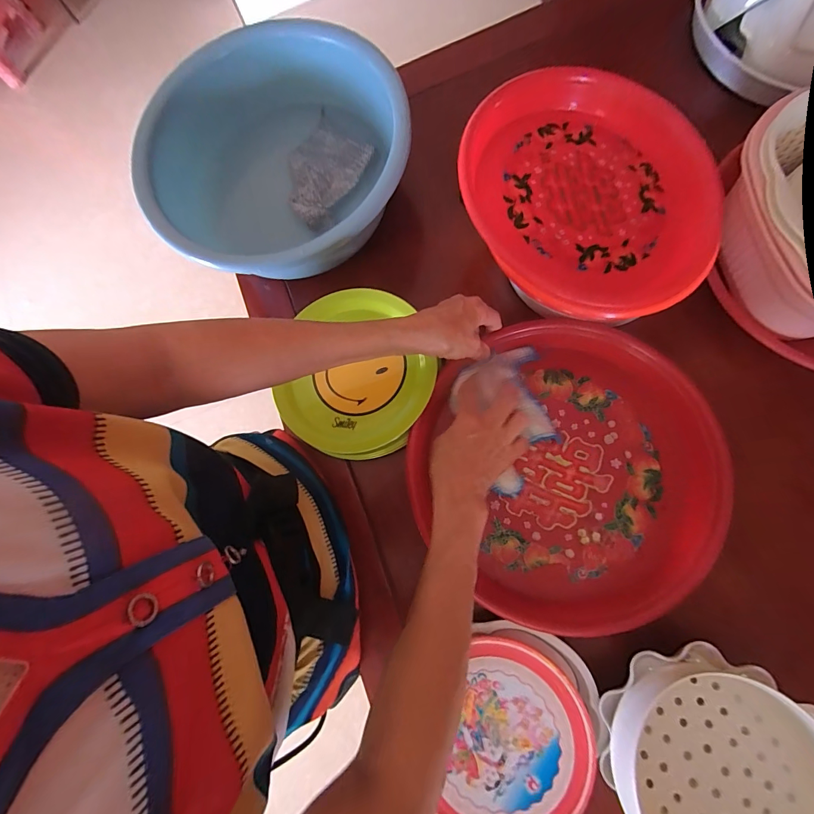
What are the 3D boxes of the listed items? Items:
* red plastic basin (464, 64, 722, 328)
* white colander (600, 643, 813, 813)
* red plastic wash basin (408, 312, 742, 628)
[{"bbox_3d":[0.182,-0.213,0.369,0.250,0.045,0.251,0,78,0],"label":"red plastic basin"},{"bbox_3d":[0.265,0.317,0.312,0.175,0.072,0.197,-18,77,3],"label":"white colander"},{"bbox_3d":[0.164,0.064,0.410,0.312,0.047,0.309,0,78,0],"label":"red plastic wash basin"}]

